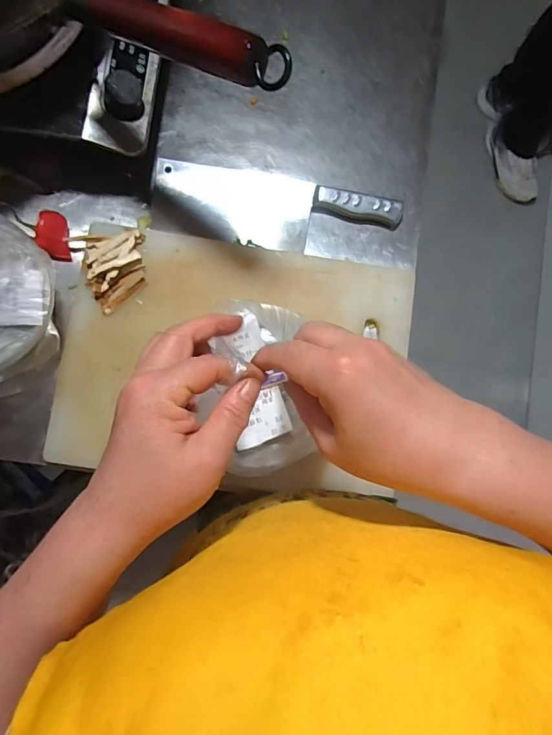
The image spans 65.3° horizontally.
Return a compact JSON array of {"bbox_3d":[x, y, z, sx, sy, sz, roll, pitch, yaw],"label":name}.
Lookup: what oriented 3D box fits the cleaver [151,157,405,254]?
[{"bbox_3d":[0.001,-0.196,0.529,0.296,0.026,0.095,7,84,-3],"label":"cleaver"}]

